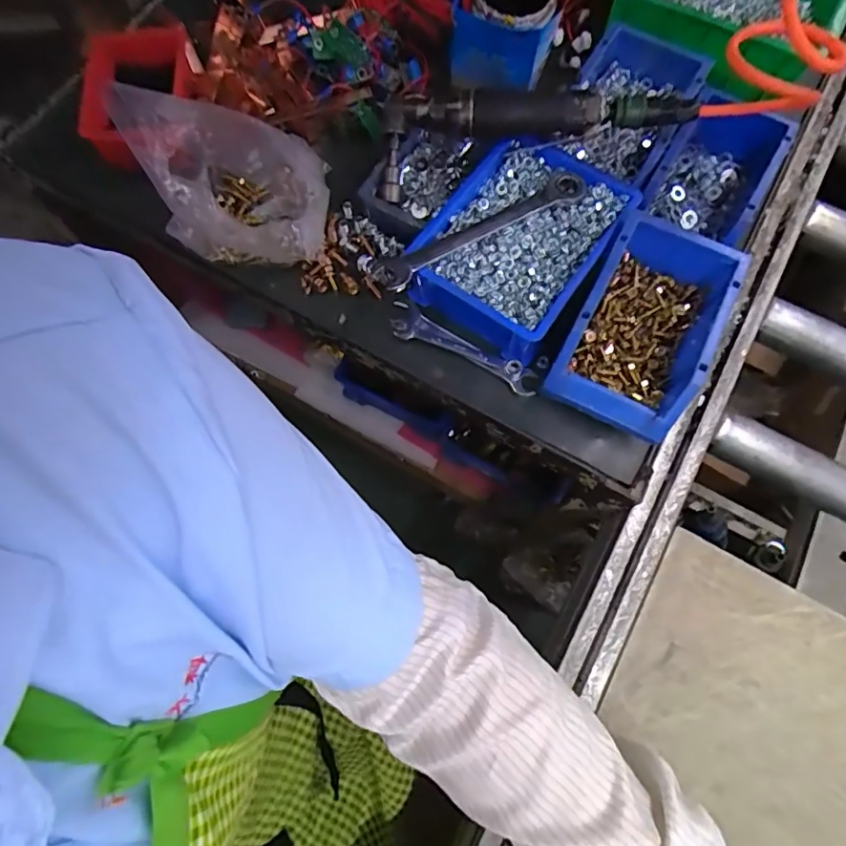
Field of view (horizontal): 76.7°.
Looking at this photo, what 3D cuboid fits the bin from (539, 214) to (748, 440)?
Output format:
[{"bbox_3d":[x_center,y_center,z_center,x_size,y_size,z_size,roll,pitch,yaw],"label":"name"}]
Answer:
[{"bbox_3d":[0.198,-0.087,0.491,0.113,0.083,0.186,26,74,8],"label":"bin"}]

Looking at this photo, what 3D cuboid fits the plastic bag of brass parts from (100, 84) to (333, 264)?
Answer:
[{"bbox_3d":[-0.185,-0.222,0.514,0.182,0.108,0.140,-4,72,-2],"label":"plastic bag of brass parts"}]

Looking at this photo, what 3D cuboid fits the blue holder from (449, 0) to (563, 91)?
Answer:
[{"bbox_3d":[0.082,-0.409,0.542,0.100,0.077,0.096,7,72,2],"label":"blue holder"}]

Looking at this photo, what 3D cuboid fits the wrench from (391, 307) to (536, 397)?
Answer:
[{"bbox_3d":[0.037,-0.068,0.514,0.151,0.011,0.033,30,74,9],"label":"wrench"}]

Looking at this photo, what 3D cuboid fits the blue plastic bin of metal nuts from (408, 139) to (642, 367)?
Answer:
[{"bbox_3d":[0.095,-0.173,0.520,0.141,0.065,0.197,34,75,10],"label":"blue plastic bin of metal nuts"}]

